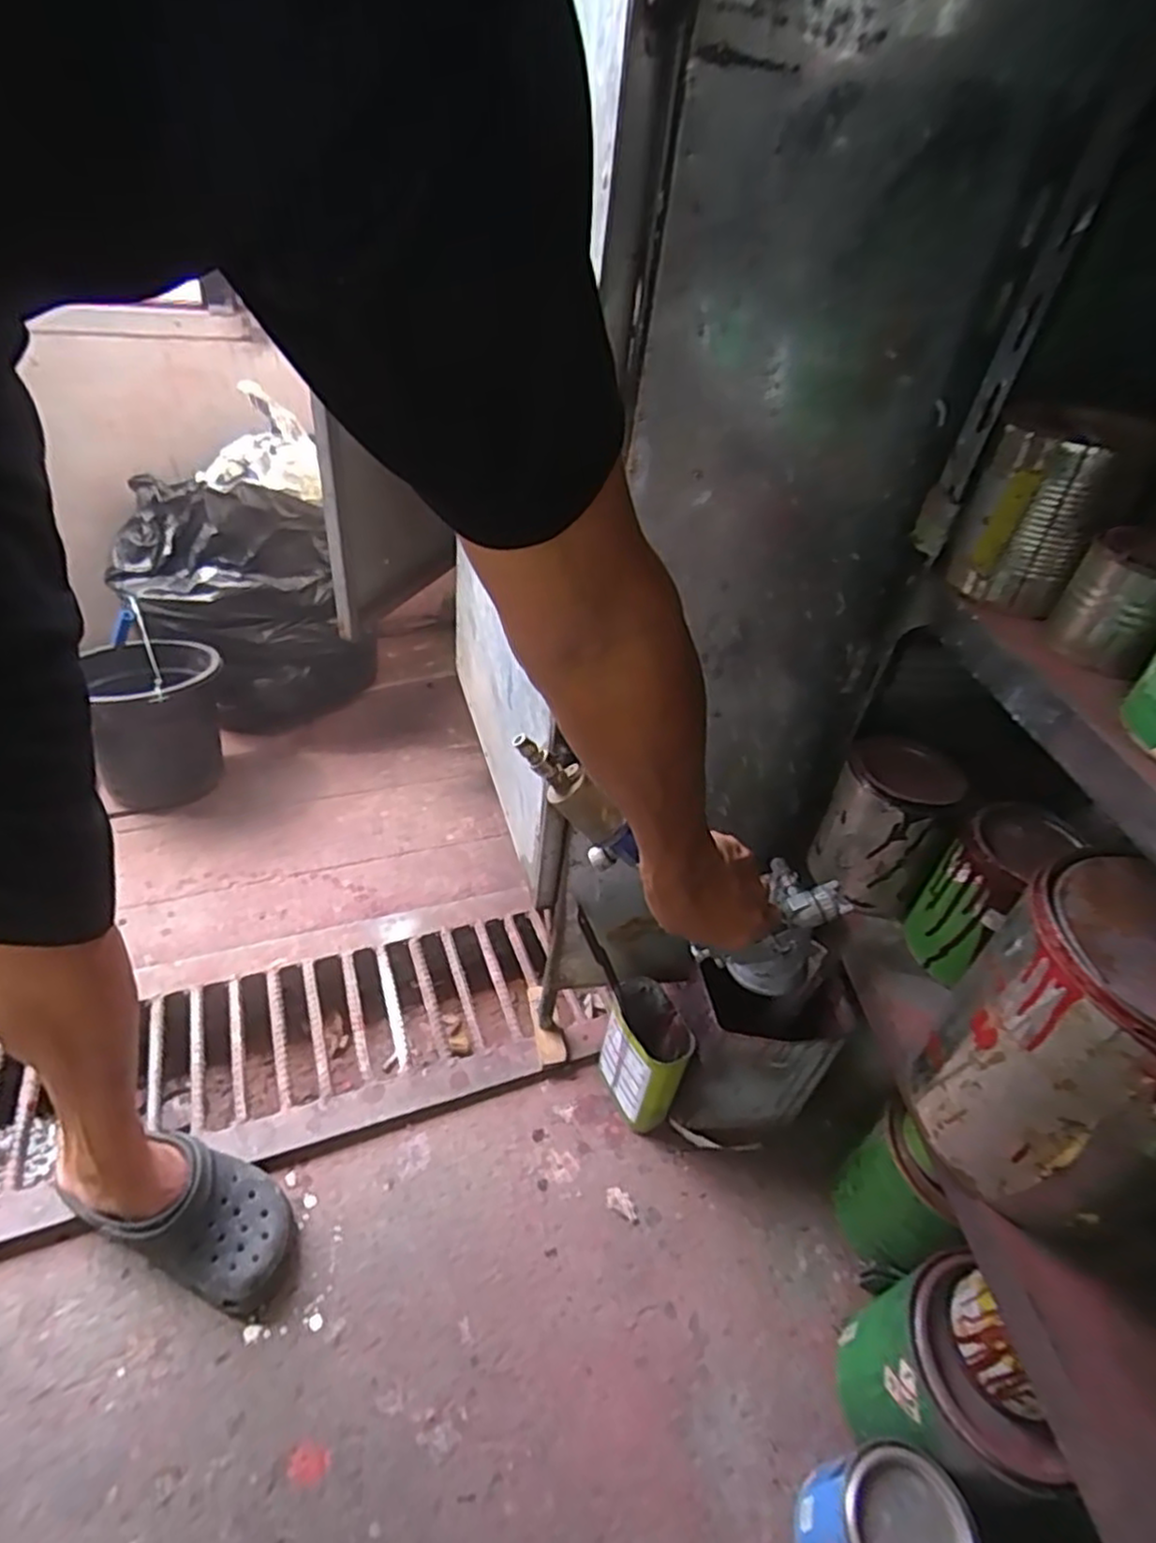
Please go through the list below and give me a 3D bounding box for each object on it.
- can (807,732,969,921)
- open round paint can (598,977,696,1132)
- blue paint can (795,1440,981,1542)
[{"bbox_3d":[0.275,0.045,0.646,0.099,0.140,0.097,28,45,22],"label":"can"},{"bbox_3d":[0.078,0.349,0.886,0.065,0.161,0.123,-15,46,-24],"label":"open round paint can"},{"bbox_3d":[0.254,0.651,0.609,0.105,0.141,0.105,-10,44,-19],"label":"blue paint can"}]

